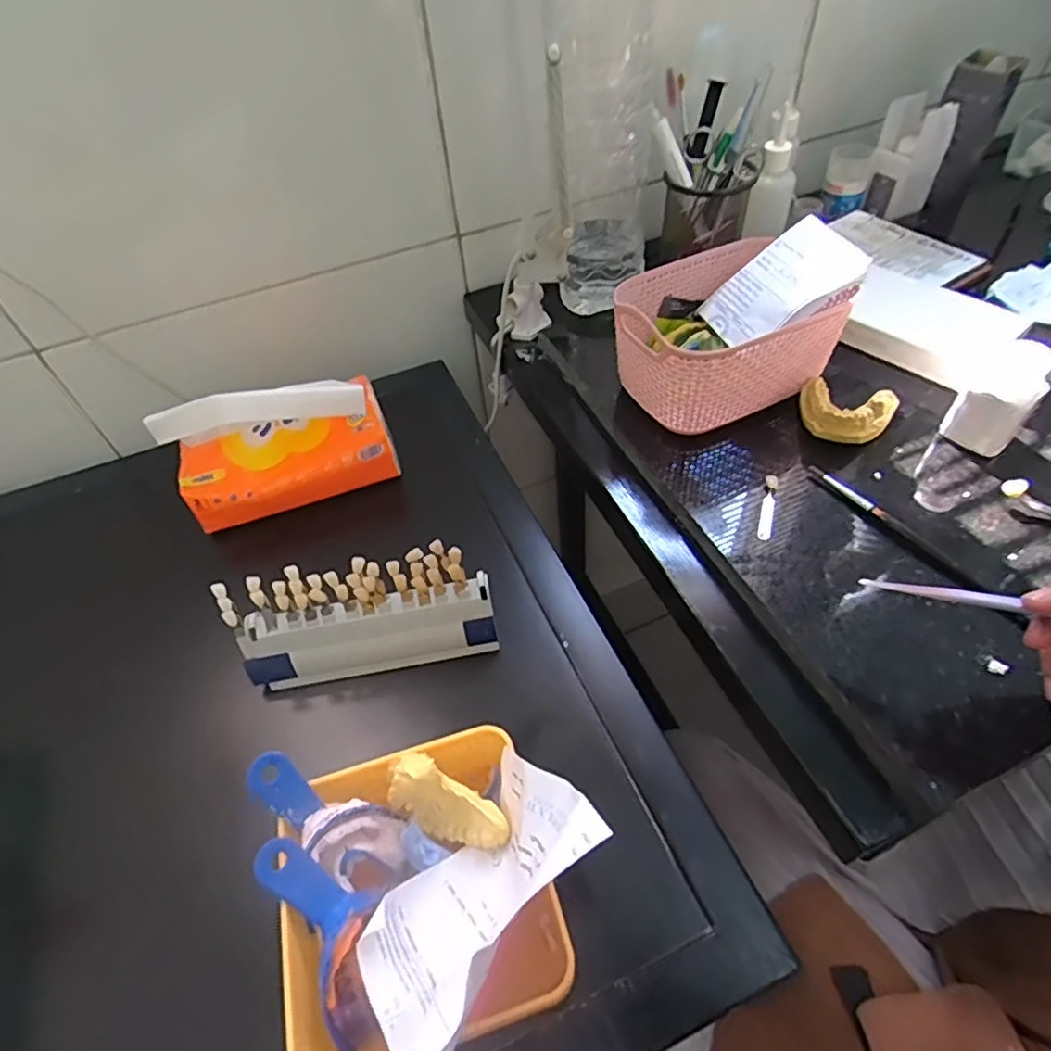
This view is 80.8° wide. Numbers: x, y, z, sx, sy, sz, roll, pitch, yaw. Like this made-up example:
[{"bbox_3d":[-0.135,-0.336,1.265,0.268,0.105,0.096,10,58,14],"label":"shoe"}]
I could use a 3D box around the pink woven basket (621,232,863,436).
[{"bbox_3d":[0.154,-0.152,0.487,0.158,0.069,0.125,-27,54,-16],"label":"pink woven basket"}]

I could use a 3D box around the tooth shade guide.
[{"bbox_3d":[-0.113,0.059,0.440,0.172,0.093,0.035,-10,29,-3],"label":"tooth shade guide"}]

